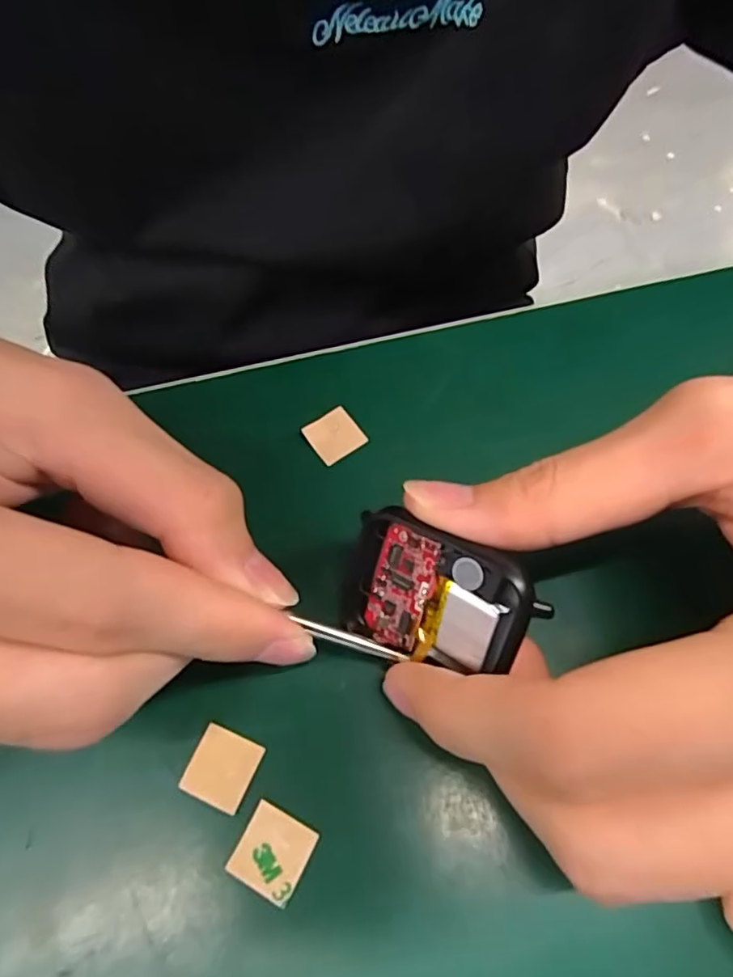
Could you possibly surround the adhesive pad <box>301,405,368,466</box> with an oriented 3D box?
[{"bbox_3d":[-0.010,-0.016,0.178,0.015,0.004,0.015,-35,74,-16],"label":"adhesive pad"}]

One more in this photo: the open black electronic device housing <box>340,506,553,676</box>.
[{"bbox_3d":[0.013,0.026,0.132,0.048,0.035,0.008,24,25,32],"label":"open black electronic device housing"}]

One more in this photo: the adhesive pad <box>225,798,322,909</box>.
[{"bbox_3d":[-0.021,0.080,0.126,0.015,0.004,0.015,25,67,14],"label":"adhesive pad"}]

